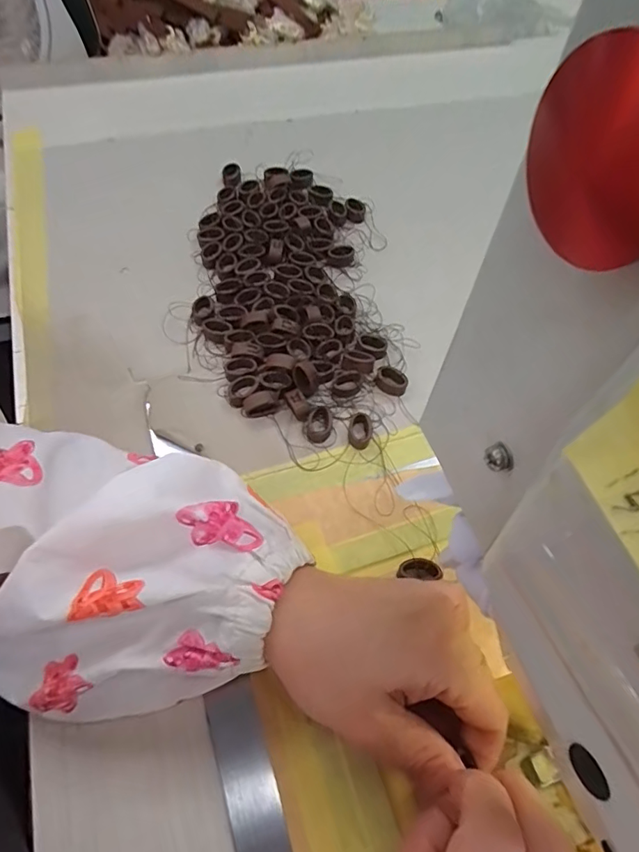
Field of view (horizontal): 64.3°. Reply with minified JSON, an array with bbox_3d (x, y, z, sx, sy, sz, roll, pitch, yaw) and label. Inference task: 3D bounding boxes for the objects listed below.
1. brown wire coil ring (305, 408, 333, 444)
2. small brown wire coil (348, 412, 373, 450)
[{"bbox_3d":[0.000,0.000,0.308,0.016,0.009,0.020,6,59,1],"label":"brown wire coil ring"},{"bbox_3d":[0.025,0.002,0.307,0.014,0.009,0.024,1,59,-1],"label":"small brown wire coil"}]

